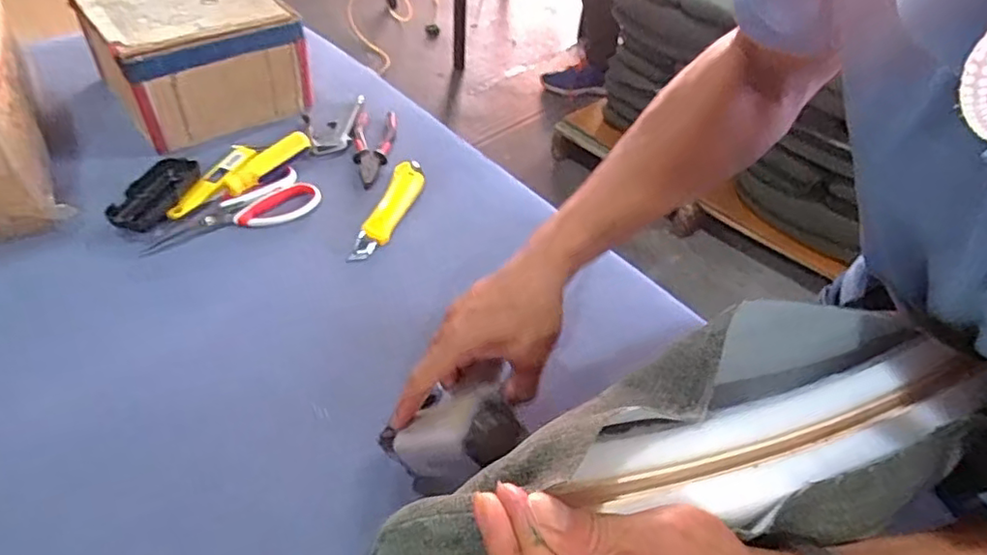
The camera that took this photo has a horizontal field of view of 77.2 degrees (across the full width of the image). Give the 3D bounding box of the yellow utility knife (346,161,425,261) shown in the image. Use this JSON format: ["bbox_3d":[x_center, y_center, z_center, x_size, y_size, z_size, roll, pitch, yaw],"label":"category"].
[{"bbox_3d":[-0.117,-0.079,0.701,0.039,0.014,0.162,15,47,9],"label":"yellow utility knife"}]

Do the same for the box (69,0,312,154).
[{"bbox_3d":[-0.379,-0.297,0.796,0.214,0.134,0.215,-28,55,-28],"label":"box"}]

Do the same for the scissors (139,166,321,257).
[{"bbox_3d":[-0.285,-0.068,0.679,0.186,0.011,0.068,-27,54,-27],"label":"scissors"}]

